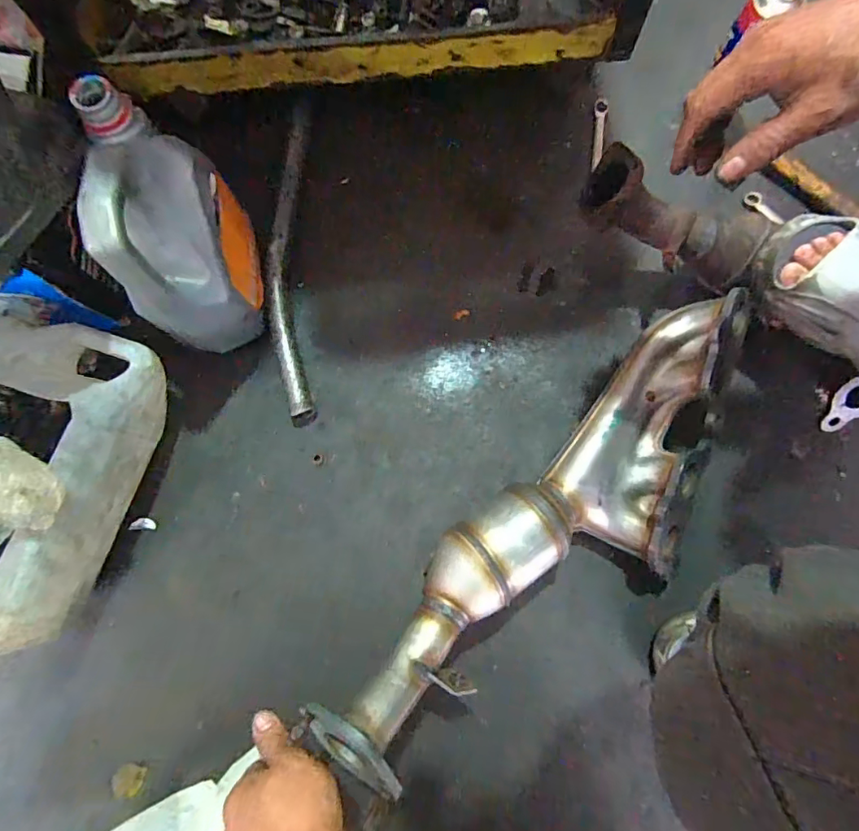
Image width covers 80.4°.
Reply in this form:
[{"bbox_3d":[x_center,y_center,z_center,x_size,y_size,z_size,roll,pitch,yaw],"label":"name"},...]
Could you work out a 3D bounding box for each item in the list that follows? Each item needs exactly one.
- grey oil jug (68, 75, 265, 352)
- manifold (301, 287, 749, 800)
[{"bbox_3d":[-0.270,-0.193,0.560,0.107,0.245,0.190,-11,78,-2],"label":"grey oil jug"},{"bbox_3d":[0.161,0.122,0.546,0.632,0.109,0.182,-41,80,-18],"label":"manifold"}]

